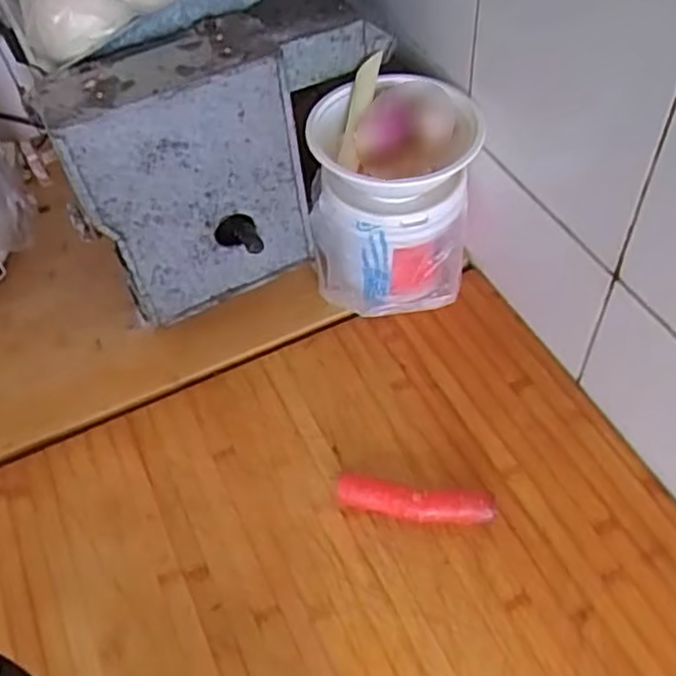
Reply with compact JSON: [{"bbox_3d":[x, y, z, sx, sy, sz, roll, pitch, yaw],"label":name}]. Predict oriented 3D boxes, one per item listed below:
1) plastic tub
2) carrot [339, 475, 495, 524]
[{"bbox_3d":[0.051,-0.121,0.660,0.135,0.183,0.132,-1,54,2],"label":"plastic tub"},{"bbox_3d":[0.060,0.129,0.568,0.122,0.024,0.027,10,55,10],"label":"carrot"}]

